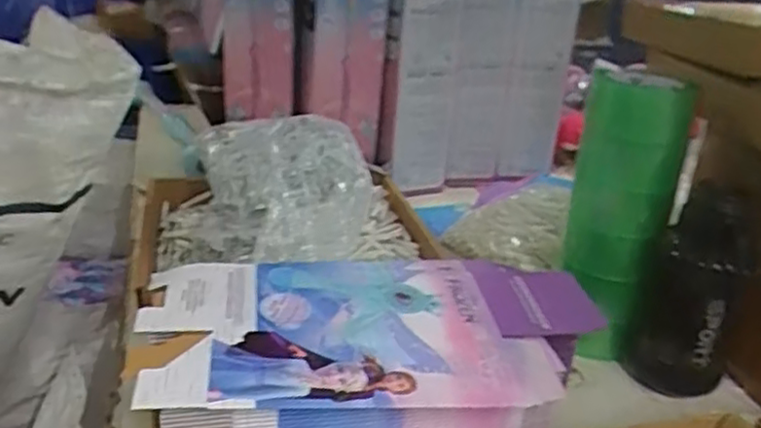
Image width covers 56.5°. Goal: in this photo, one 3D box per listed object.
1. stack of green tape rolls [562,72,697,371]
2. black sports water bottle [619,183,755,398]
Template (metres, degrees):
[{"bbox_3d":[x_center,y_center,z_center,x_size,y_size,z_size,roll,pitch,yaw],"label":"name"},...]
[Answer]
[{"bbox_3d":[0.263,0.005,0.791,0.105,0.302,0.094,13,26,20],"label":"stack of green tape rolls"},{"bbox_3d":[0.329,0.079,0.749,0.097,0.213,0.086,16,27,26],"label":"black sports water bottle"}]

